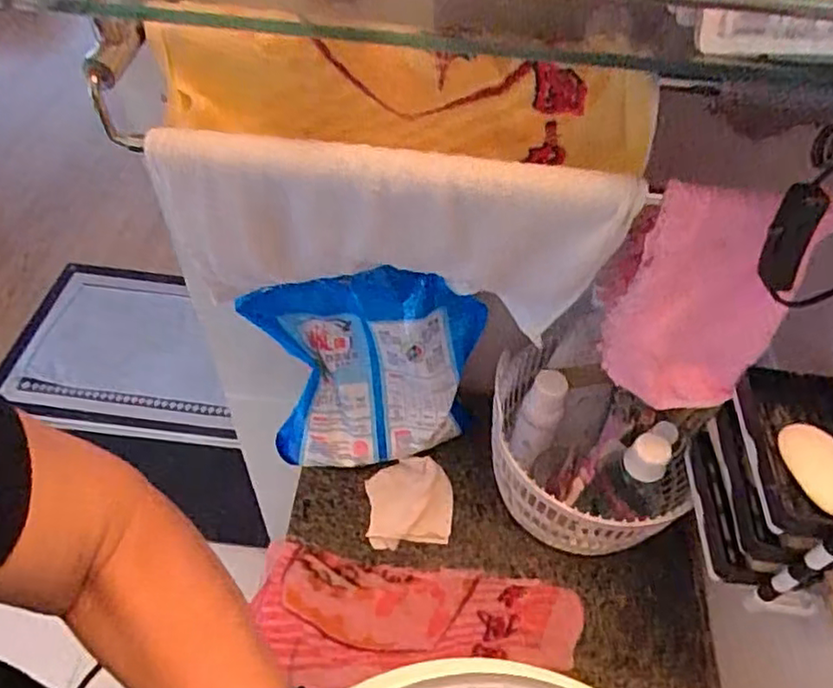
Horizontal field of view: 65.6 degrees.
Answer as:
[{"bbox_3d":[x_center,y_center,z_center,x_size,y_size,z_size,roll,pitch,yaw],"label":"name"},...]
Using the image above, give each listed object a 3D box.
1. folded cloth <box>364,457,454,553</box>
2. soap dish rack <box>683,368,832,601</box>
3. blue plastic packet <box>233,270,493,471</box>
[{"bbox_3d":[-0.008,0.173,0.711,0.092,0.017,0.092,-4,51,-2],"label":"folded cloth"},{"bbox_3d":[0.276,0.098,0.467,0.094,0.145,0.138,5,51,5],"label":"soap dish rack"},{"bbox_3d":[-0.051,0.037,0.672,0.231,0.249,0.085,-1,51,1],"label":"blue plastic packet"}]

